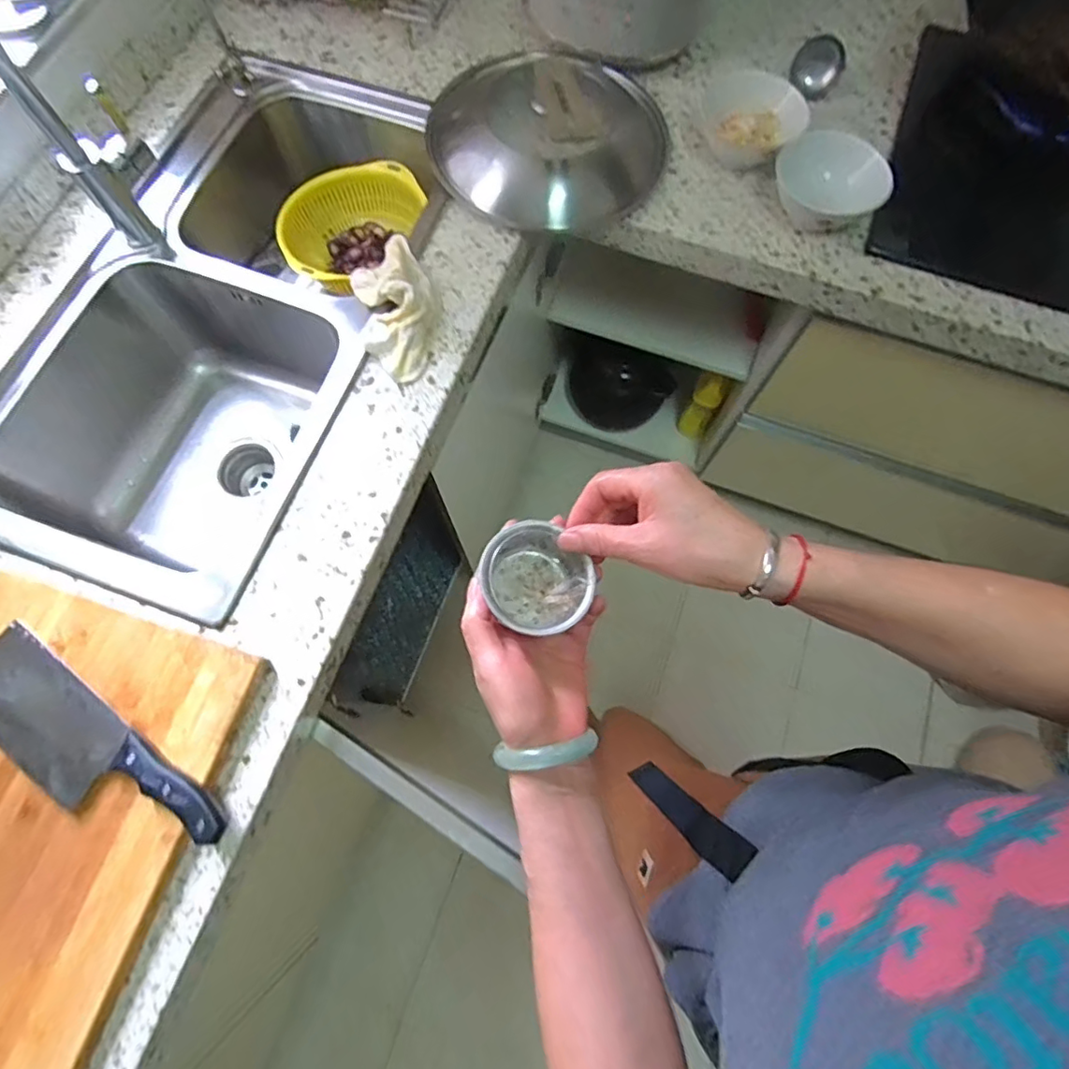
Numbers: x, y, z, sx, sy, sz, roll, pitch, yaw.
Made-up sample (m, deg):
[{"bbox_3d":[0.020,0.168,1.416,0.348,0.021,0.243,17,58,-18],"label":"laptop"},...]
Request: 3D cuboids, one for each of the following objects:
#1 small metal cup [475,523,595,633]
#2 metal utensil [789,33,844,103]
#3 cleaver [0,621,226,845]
[{"bbox_3d":[0.001,0.032,0.386,0.065,0.041,0.072,-40,77,-12],"label":"small metal cup"},{"bbox_3d":[0.388,-0.643,0.787,0.068,0.045,0.068,25,74,7],"label":"metal utensil"},{"bbox_3d":[-0.408,0.196,0.515,0.290,0.022,0.083,34,76,10],"label":"cleaver"}]

